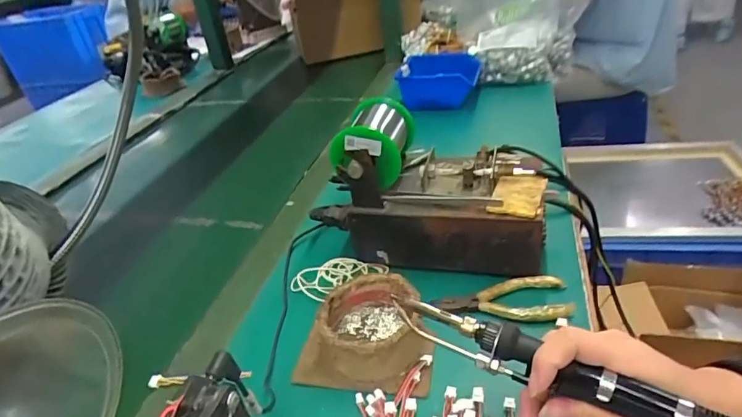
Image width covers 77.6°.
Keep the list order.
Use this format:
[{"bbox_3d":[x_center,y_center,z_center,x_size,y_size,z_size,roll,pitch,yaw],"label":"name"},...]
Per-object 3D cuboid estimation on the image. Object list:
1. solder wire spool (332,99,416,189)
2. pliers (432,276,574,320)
[{"bbox_3d":[0.002,-0.068,0.465,0.070,0.059,0.093,1,35,14],"label":"solder wire spool"},{"bbox_3d":[0.114,0.079,0.403,0.111,0.012,0.044,-2,34,8],"label":"pliers"}]

